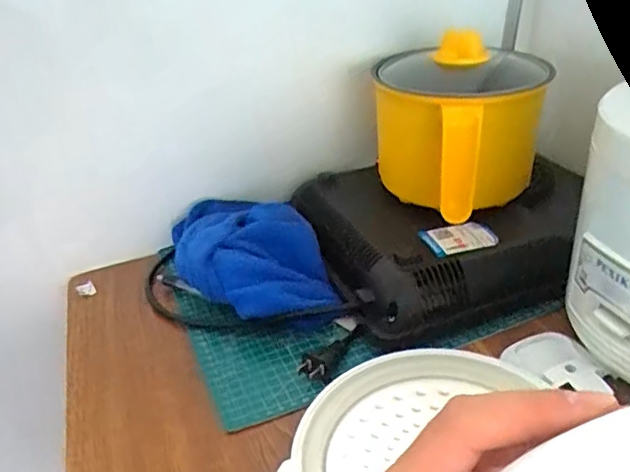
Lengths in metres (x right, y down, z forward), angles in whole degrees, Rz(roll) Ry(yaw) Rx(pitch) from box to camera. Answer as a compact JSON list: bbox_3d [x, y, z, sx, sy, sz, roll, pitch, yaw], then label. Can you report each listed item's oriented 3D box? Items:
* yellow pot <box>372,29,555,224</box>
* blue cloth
[{"bbox_3d":[0.141,-0.106,0.587,0.156,0.149,0.194,2,30,10],"label":"yellow pot"},{"bbox_3d":[-0.067,0.027,0.584,0.138,0.072,0.179,-11,31,-11],"label":"blue cloth"}]

